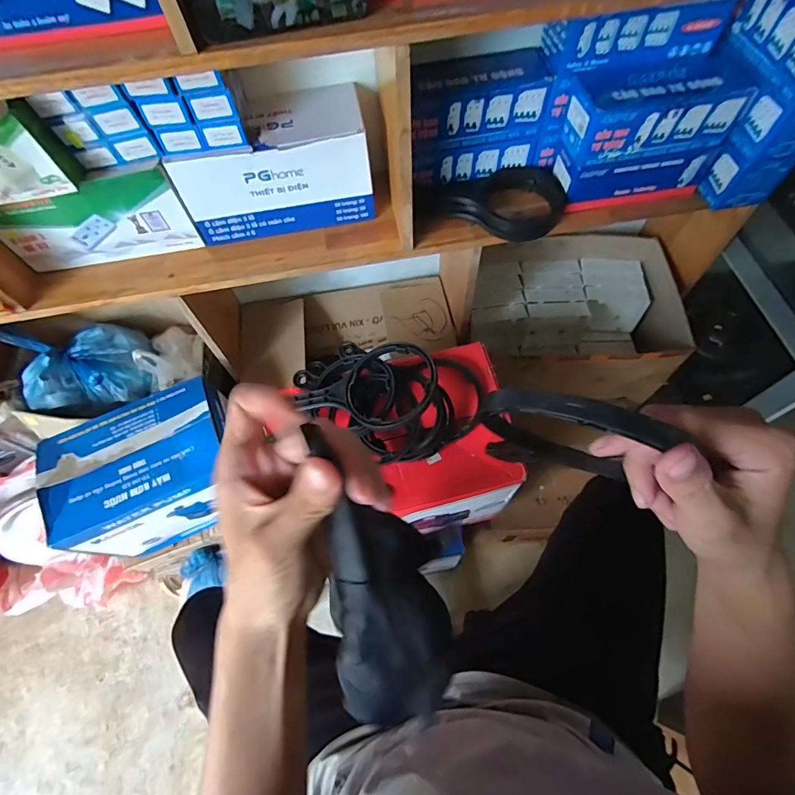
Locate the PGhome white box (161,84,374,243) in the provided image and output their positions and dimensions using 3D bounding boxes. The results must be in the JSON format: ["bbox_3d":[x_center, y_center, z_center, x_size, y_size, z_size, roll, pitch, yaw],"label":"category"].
[{"bbox_3d":[-0.188,-0.356,0.682,0.280,0.145,0.125,-11,64,-3],"label":"PGhome white box"}]

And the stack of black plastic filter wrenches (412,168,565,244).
[{"bbox_3d":[0.157,-0.327,0.725,0.223,0.047,0.130,16,65,10],"label":"stack of black plastic filter wrenches"}]

